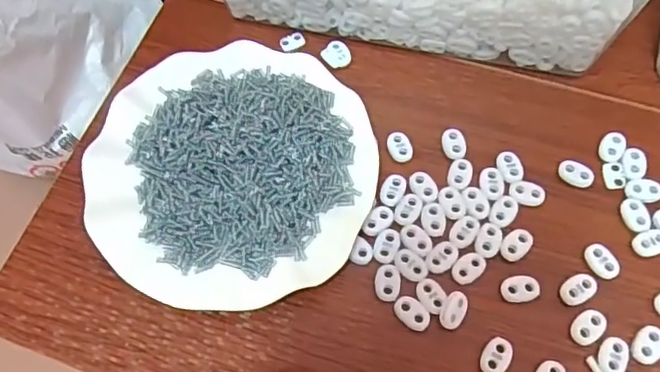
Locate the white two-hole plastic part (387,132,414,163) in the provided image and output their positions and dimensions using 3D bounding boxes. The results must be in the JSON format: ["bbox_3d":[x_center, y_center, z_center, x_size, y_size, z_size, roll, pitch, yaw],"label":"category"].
[{"bbox_3d":[0.048,-0.027,0.381,0.016,0.004,0.023,-17,67,-4],"label":"white two-hole plastic part"}]

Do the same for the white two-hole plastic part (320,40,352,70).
[{"bbox_3d":[0.005,-0.099,0.422,0.022,0.005,0.024,-1,67,3],"label":"white two-hole plastic part"}]

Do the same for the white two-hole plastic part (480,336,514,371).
[{"bbox_3d":[0.097,0.098,0.322,0.016,0.004,0.024,26,71,14],"label":"white two-hole plastic part"}]

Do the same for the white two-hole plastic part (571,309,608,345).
[{"bbox_3d":[0.152,0.082,0.326,0.023,0.004,0.015,-35,69,-11],"label":"white two-hole plastic part"}]

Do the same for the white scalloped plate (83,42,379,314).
[{"bbox_3d":[-0.063,-0.010,0.369,0.177,0.026,0.180,-1,67,3],"label":"white scalloped plate"}]

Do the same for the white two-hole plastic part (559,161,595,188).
[{"bbox_3d":[0.164,-0.008,0.371,0.022,0.006,0.015,29,71,15],"label":"white two-hole plastic part"}]

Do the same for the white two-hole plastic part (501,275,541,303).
[{"bbox_3d":[0.115,0.062,0.338,0.023,0.004,0.016,-12,67,-2],"label":"white two-hole plastic part"}]

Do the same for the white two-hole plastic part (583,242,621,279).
[{"bbox_3d":[0.168,0.046,0.344,0.017,0.005,0.023,-24,67,-7],"label":"white two-hole plastic part"}]

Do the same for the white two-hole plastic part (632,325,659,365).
[{"bbox_3d":[0.184,0.091,0.321,0.015,0.005,0.022,26,71,14],"label":"white two-hole plastic part"}]

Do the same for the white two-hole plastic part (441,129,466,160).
[{"bbox_3d":[0.085,-0.030,0.380,0.015,0.004,0.023,-2,67,3],"label":"white two-hole plastic part"}]

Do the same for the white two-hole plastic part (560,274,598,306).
[{"bbox_3d":[0.150,0.062,0.336,0.023,0.004,0.015,-36,69,-12],"label":"white two-hole plastic part"}]

